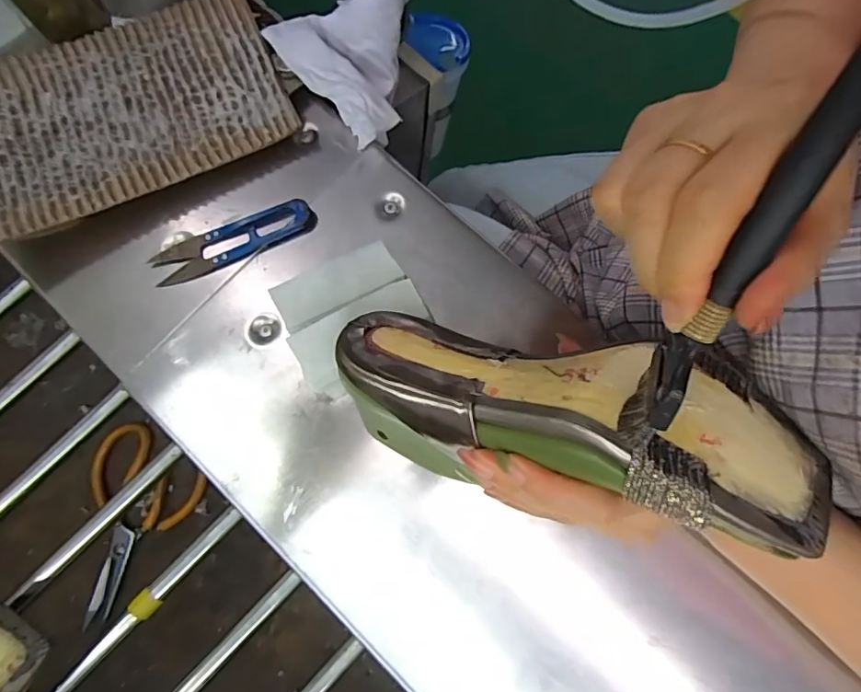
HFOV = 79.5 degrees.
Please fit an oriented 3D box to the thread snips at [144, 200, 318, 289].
[{"bbox_3d":[-0.139,-0.075,0.365,0.116,0.009,0.029,-21,80,-4],"label":"thread snips"}]

